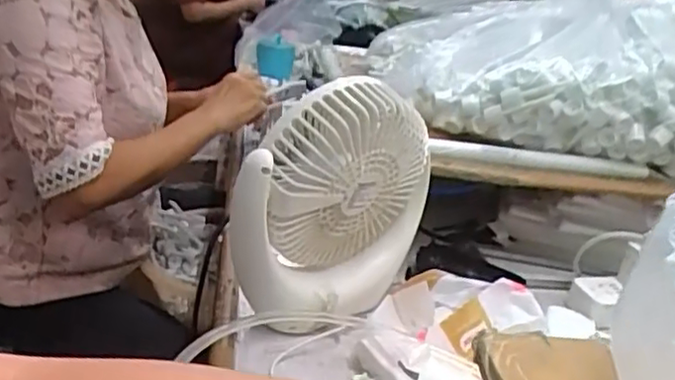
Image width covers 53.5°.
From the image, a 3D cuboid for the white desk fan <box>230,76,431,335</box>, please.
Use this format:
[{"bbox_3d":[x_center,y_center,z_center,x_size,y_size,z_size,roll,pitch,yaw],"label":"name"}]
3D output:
[{"bbox_3d":[-0.001,0.023,0.568,0.182,0.215,0.072,-1,22,-18],"label":"white desk fan"}]

